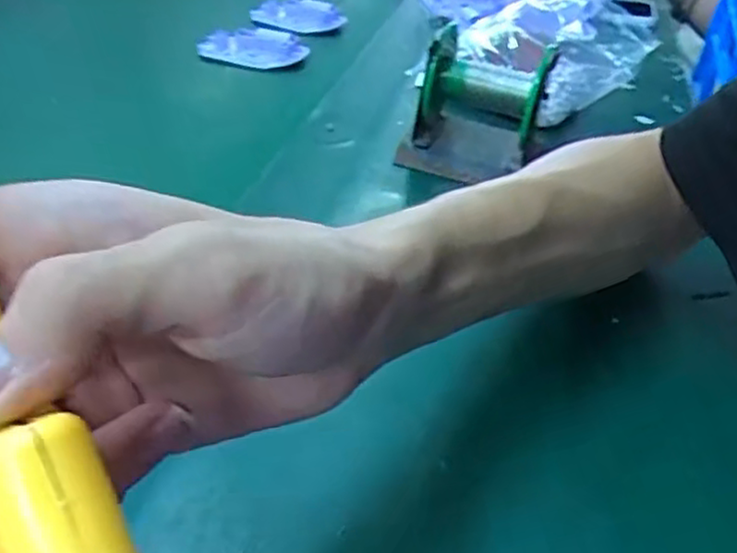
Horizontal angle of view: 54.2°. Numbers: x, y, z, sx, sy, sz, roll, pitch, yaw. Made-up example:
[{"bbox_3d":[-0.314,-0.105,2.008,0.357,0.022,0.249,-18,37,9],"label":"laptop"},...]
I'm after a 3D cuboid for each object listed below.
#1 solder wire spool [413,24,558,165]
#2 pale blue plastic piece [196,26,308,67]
[{"bbox_3d":[0.081,-0.129,0.500,0.080,0.071,0.066,17,37,14],"label":"solder wire spool"},{"bbox_3d":[-0.102,-0.204,0.637,0.093,0.024,0.037,3,34,-4],"label":"pale blue plastic piece"}]

